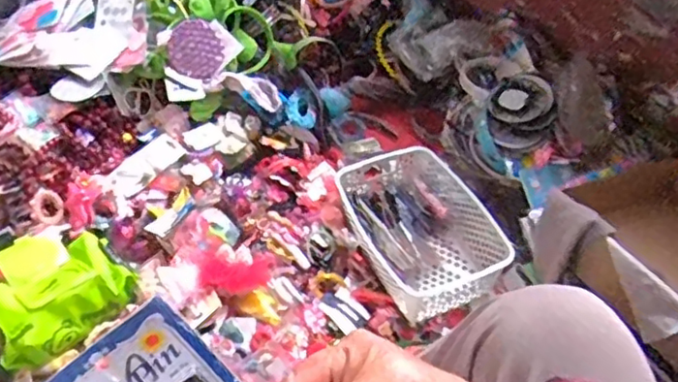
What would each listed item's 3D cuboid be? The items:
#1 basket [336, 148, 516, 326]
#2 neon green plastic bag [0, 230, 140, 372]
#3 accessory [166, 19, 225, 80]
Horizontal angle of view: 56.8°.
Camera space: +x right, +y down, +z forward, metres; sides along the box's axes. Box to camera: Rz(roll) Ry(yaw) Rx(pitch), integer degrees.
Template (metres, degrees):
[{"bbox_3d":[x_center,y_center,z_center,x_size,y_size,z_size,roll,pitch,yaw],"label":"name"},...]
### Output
[{"bbox_3d":[0.126,0.052,1.067,0.201,0.093,0.316,-15,51,-19],"label":"basket"},{"bbox_3d":[-0.413,0.141,0.896,0.155,0.066,0.201,36,54,24],"label":"neon green plastic bag"},{"bbox_3d":[-0.252,-0.248,1.110,0.097,0.008,0.098,-2,96,-14],"label":"accessory"}]

